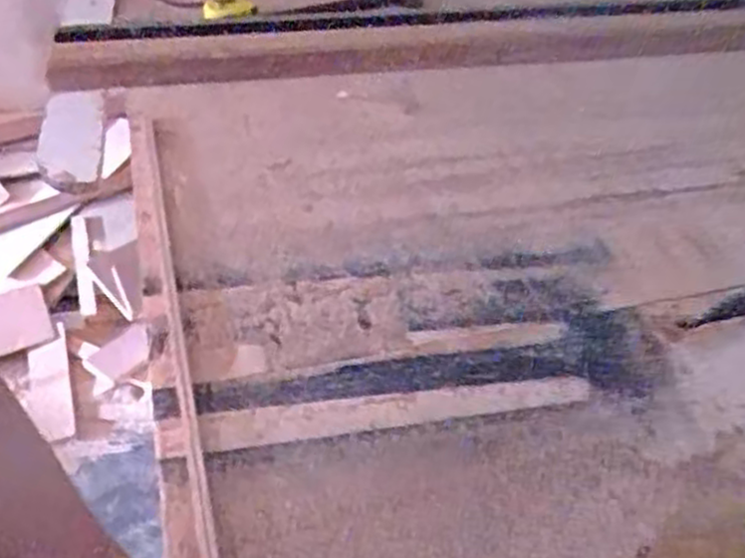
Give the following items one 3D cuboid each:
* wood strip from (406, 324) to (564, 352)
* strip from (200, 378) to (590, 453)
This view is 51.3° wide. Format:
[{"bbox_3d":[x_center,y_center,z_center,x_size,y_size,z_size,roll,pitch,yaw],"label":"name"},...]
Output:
[{"bbox_3d":[0.104,0.053,0.713,0.143,0.004,0.023,-3,42,-4],"label":"wood strip"},{"bbox_3d":[0.023,0.107,0.648,0.319,0.007,0.036,-6,43,-7],"label":"strip"}]

